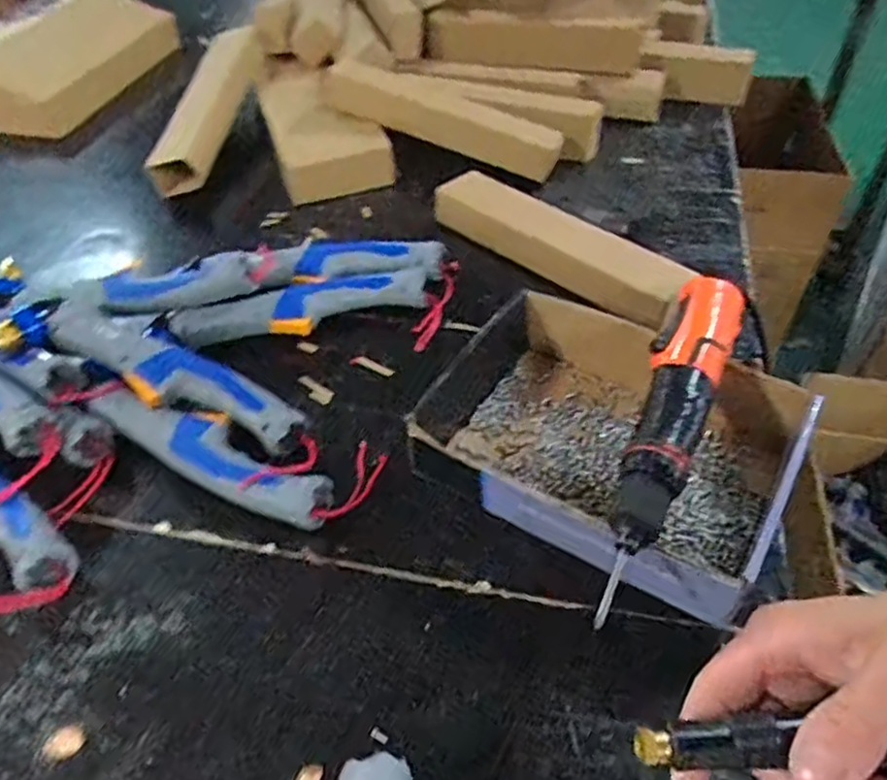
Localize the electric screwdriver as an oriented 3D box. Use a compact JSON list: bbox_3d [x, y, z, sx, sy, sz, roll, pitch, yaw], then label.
[{"bbox_3d":[0.148,0.017,0.462,0.053,0.045,0.242,21,51,20],"label":"electric screwdriver"}]

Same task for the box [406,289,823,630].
[{"bbox_3d":[0.113,0.034,0.513,0.262,0.063,0.175,22,53,23],"label":"box"}]

